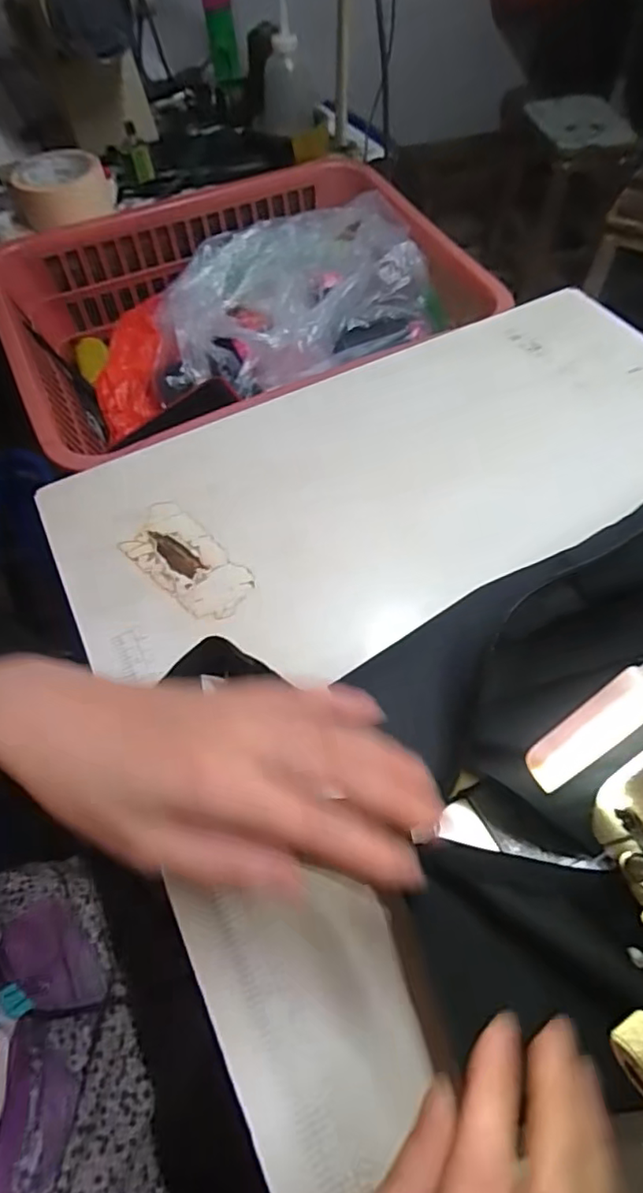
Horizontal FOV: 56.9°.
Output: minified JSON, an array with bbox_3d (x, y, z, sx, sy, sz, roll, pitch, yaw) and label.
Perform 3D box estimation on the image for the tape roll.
[{"bbox_3d":[-0.304,-0.475,0.687,0.099,0.049,0.099,-36,64,-19],"label":"tape roll"}]

